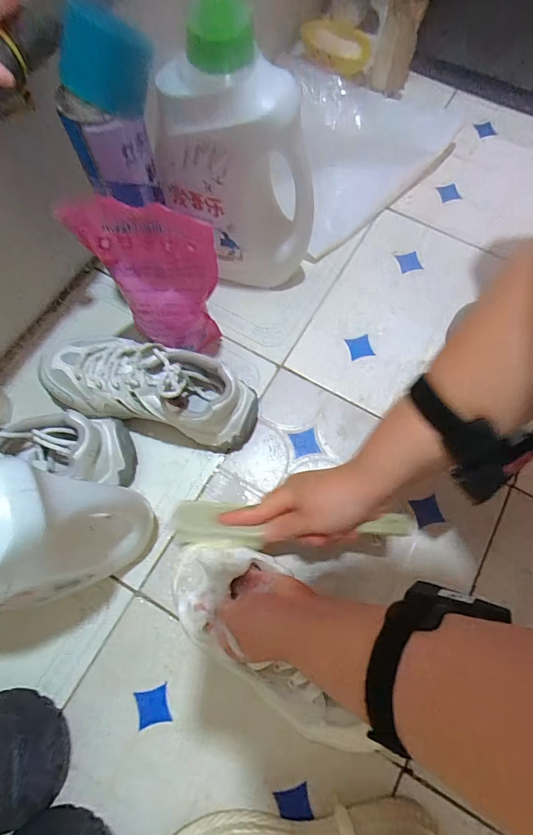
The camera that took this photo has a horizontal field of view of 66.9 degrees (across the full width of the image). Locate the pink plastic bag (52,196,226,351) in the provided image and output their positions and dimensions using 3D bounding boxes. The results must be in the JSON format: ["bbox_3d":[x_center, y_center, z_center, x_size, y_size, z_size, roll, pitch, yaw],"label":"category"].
[{"bbox_3d":[-0.112,-0.129,0.421,0.123,0.193,0.039,3,66,2],"label":"pink plastic bag"}]

